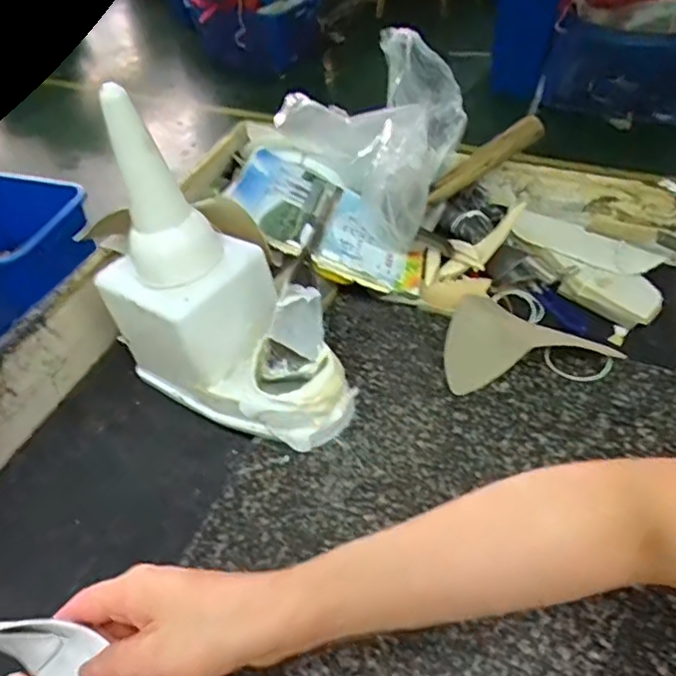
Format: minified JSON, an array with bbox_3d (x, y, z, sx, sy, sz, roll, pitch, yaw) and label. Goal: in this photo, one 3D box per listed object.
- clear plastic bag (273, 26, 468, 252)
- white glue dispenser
[{"bbox_3d":[0.056,-0.222,0.664,0.177,0.127,0.201,-29,51,-22],"label":"clear plastic bag"},{"bbox_3d":[-0.088,-0.040,0.473,0.204,0.225,0.102,22,51,23],"label":"white glue dispenser"}]

